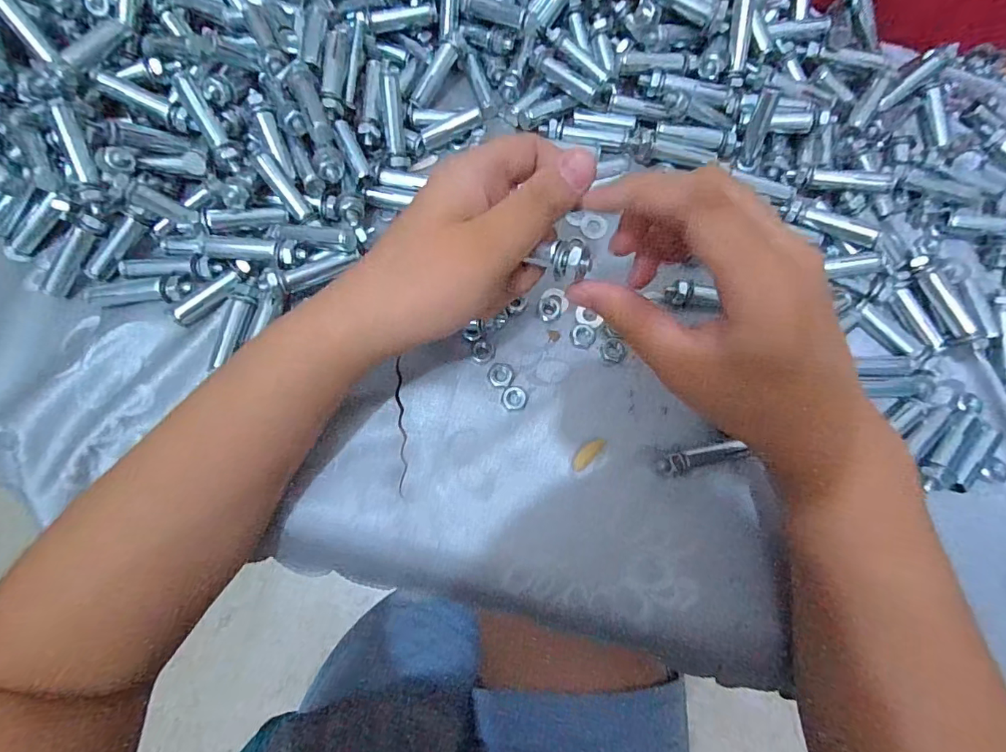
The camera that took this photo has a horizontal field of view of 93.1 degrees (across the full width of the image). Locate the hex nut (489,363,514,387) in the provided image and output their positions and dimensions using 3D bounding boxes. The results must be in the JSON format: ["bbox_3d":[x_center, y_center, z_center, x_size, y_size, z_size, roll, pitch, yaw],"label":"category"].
[{"bbox_3d":[-0.001,-0.001,0.262,0.014,0.004,0.013,8,75,1],"label":"hex nut"}]

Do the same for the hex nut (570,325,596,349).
[{"bbox_3d":[0.046,-0.023,0.271,0.014,0.004,0.014,35,77,8],"label":"hex nut"}]

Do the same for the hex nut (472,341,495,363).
[{"bbox_3d":[-0.011,-0.014,0.264,0.012,0.004,0.012,-3,75,-2],"label":"hex nut"}]

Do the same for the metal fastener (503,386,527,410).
[{"bbox_3d":[0.006,0.012,0.259,0.013,0.004,0.013,0,75,-1],"label":"metal fastener"}]

